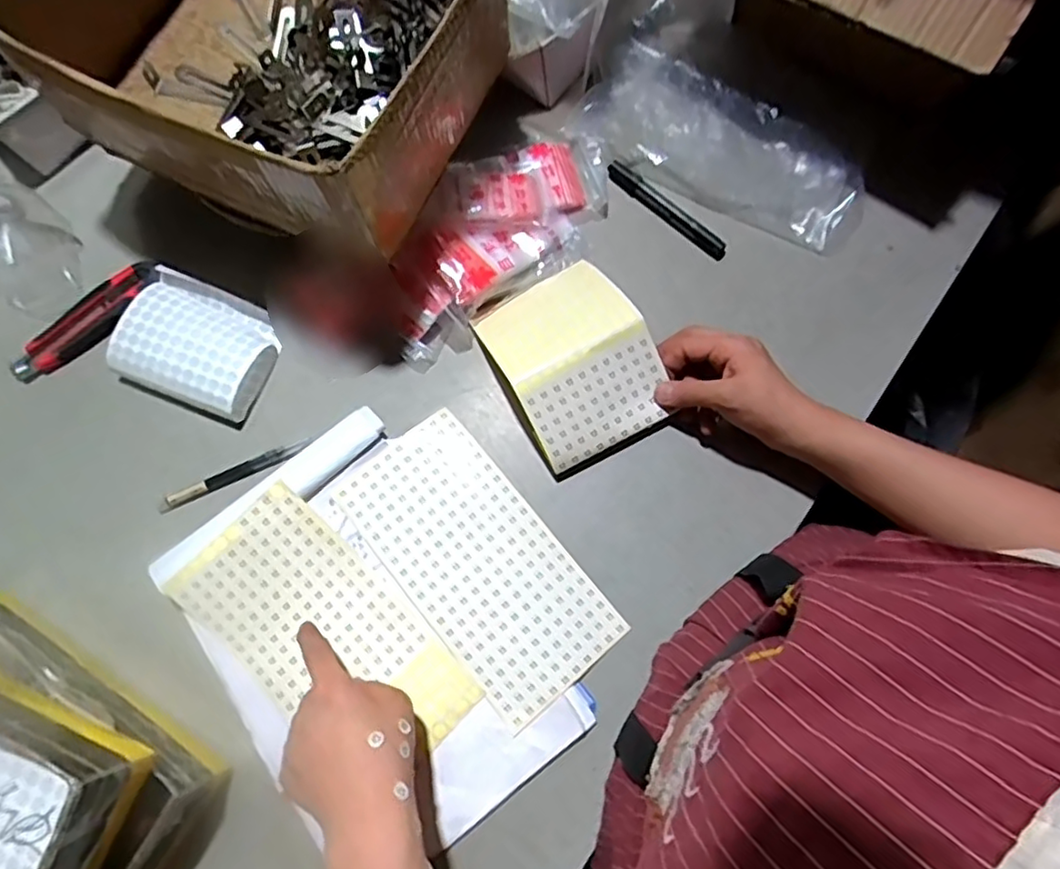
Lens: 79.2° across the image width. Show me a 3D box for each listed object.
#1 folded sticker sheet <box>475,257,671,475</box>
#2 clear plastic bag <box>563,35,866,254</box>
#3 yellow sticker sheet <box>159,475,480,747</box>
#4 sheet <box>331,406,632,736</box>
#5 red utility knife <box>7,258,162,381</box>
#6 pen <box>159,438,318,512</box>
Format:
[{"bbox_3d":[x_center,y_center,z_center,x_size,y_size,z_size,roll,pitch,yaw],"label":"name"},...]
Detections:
[{"bbox_3d":[0.037,-0.065,0.536,0.120,0.049,0.153,-27,77,-6],"label":"folded sticker sheet"},{"bbox_3d":[0.186,-0.277,0.615,0.284,0.037,0.104,29,78,8],"label":"clear plastic bag"},{"bbox_3d":[-0.161,0.161,0.509,0.234,0.015,0.117,44,80,6],"label":"yellow sticker sheet"},{"bbox_3d":[-0.043,0.104,0.533,0.123,0.008,0.243,-38,79,-11],"label":"sheet"},{"bbox_3d":[-0.406,-0.104,0.586,0.154,0.020,0.040,-37,78,-8],"label":"red utility knife"},{"bbox_3d":[-0.255,0.033,0.554,0.134,0.007,0.014,-22,76,-5],"label":"pen"}]

